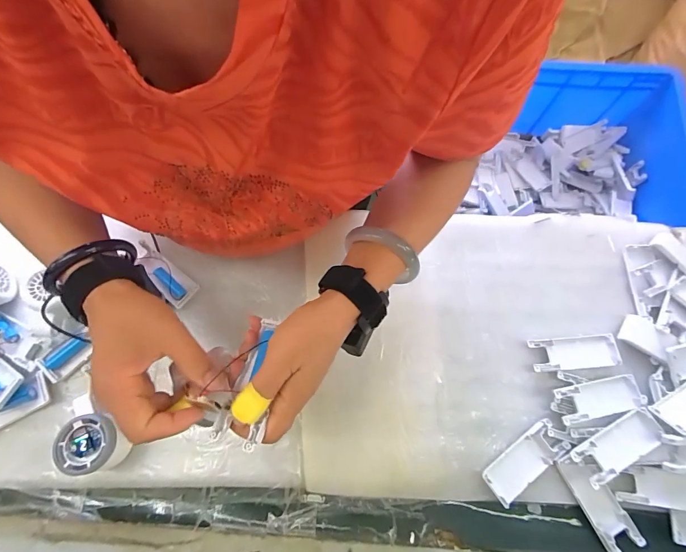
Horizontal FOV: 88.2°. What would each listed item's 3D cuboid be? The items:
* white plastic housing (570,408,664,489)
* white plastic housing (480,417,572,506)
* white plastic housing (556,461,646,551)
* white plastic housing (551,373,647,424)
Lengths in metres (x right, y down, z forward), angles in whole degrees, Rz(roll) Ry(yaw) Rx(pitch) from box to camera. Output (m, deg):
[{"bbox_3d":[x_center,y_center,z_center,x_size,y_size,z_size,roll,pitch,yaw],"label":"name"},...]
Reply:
[{"bbox_3d":[0.311,0.191,0.402,0.105,0.022,0.040,-28,75,-7],"label":"white plastic housing"},{"bbox_3d":[0.211,0.213,0.407,0.103,0.013,0.038,-35,76,-9],"label":"white plastic housing"},{"bbox_3d":[0.287,0.253,0.395,0.041,0.012,0.103,-24,75,-7],"label":"white plastic housing"},{"bbox_3d":[0.307,0.146,0.421,0.104,0.014,0.040,-10,74,-3],"label":"white plastic housing"}]

